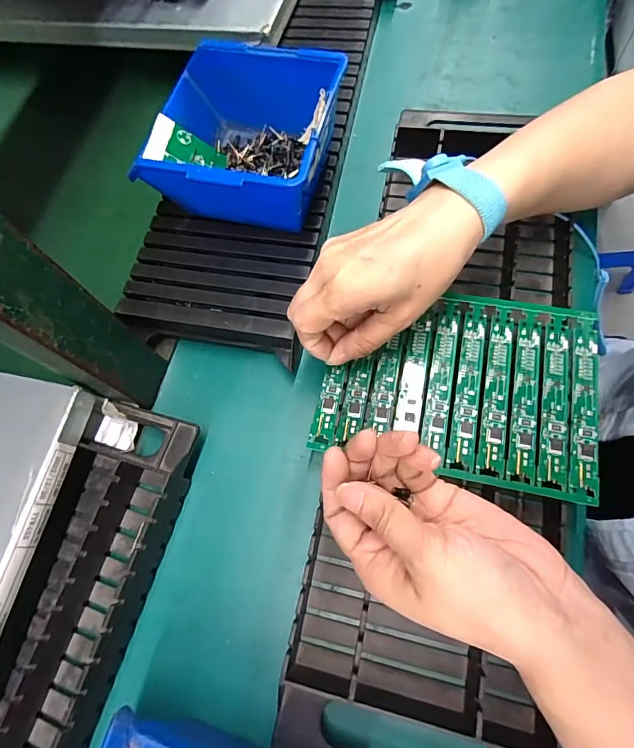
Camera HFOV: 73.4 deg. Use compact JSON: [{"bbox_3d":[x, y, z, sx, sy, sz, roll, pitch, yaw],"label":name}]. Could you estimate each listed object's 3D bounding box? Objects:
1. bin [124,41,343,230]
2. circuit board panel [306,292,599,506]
[{"bbox_3d":[-0.060,-0.165,0.313,0.144,0.070,0.119,12,69,10],"label":"bin"},{"bbox_3d":[0.087,0.004,0.266,0.161,0.004,0.117,10,71,10],"label":"circuit board panel"}]

